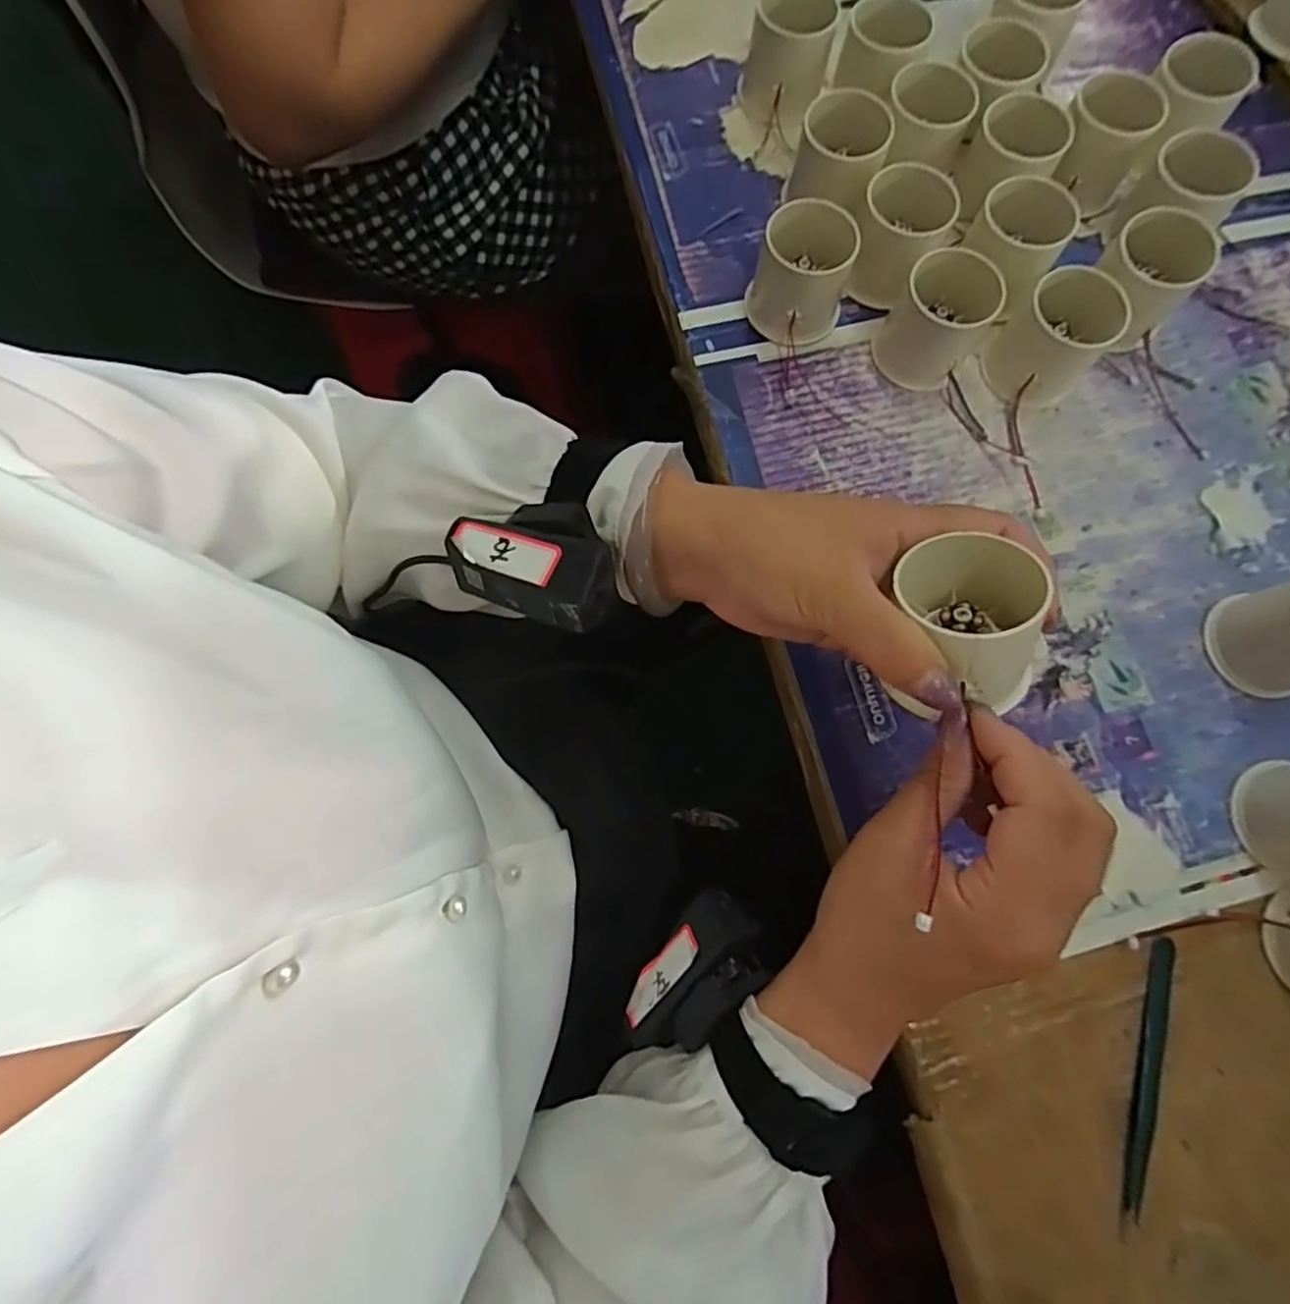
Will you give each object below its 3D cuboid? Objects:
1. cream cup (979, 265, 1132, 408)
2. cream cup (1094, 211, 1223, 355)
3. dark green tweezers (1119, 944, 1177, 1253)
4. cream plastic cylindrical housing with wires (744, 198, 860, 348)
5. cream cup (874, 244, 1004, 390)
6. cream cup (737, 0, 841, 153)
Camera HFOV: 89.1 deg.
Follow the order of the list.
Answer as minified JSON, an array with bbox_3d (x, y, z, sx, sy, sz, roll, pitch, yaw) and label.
[{"bbox_3d":[0.225,-0.176,0.365,0.056,0.044,0.055,0,76,0],"label":"cream cup"},{"bbox_3d":[0.280,-0.210,0.372,0.050,0.050,0.051,0,76,0],"label":"cream cup"},{"bbox_3d":[0.229,0.195,0.298,0.011,0.004,0.123,19,77,4],"label":"dark green tweezers"},{"bbox_3d":[0.088,-0.213,0.372,0.051,0.049,0.050,0,76,0],"label":"cream plastic cylindrical housing with wires"},{"bbox_3d":[0.162,-0.184,0.364,0.050,0.045,0.053,0,76,0],"label":"cream cup"},{"bbox_3d":[0.088,-0.373,0.413,0.053,0.054,0.058,0,76,0],"label":"cream cup"}]

